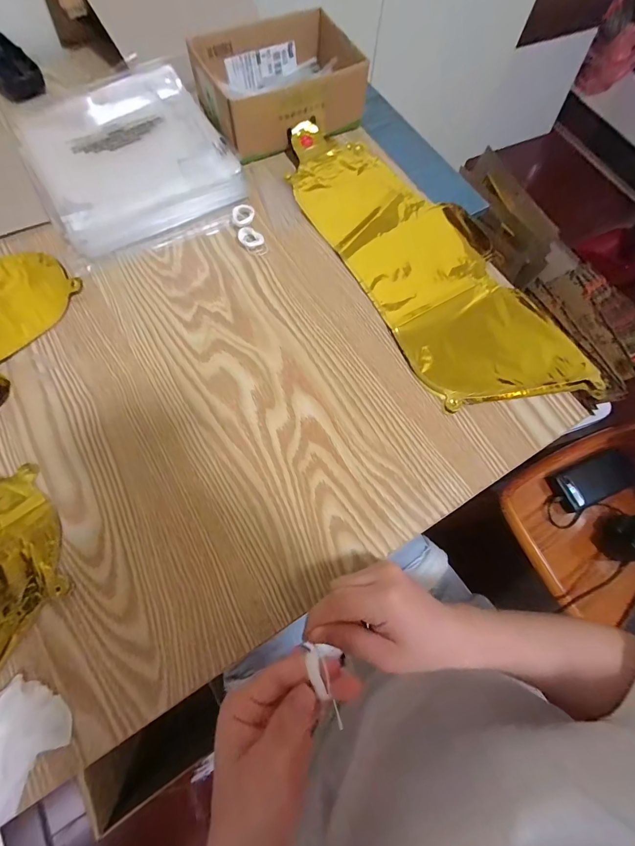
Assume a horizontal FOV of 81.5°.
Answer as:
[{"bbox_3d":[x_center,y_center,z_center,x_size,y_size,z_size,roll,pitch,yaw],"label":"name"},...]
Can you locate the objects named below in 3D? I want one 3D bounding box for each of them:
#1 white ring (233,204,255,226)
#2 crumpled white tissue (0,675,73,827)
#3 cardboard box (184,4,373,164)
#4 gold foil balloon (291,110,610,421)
[{"bbox_3d":[-0.087,-0.242,0.430,0.023,0.011,0.025,1,71,-2],"label":"white ring"},{"bbox_3d":[-0.211,0.225,0.250,0.054,0.015,0.078,31,72,8],"label":"crumpled white tissue"},{"bbox_3d":[-0.045,-0.428,0.464,0.190,0.063,0.145,-25,73,-11],"label":"cardboard box"},{"bbox_3d":[0.123,-0.193,0.420,0.175,0.012,0.418,-26,74,-11],"label":"gold foil balloon"}]

